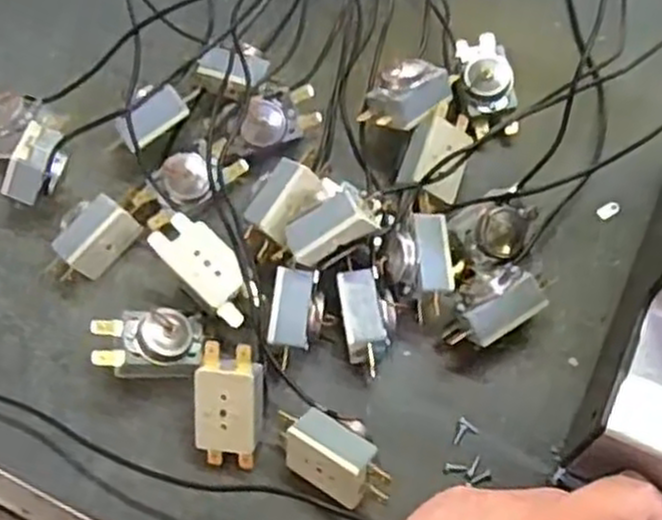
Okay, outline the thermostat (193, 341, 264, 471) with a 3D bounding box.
[{"bbox_3d":[-0.046,0.067,0.347,0.031,0.016,0.058,2,101,-8],"label":"thermostat"}]

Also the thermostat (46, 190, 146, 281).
[{"bbox_3d":[-0.125,-0.010,0.396,0.026,0.028,0.046,39,74,17],"label":"thermostat"}]

